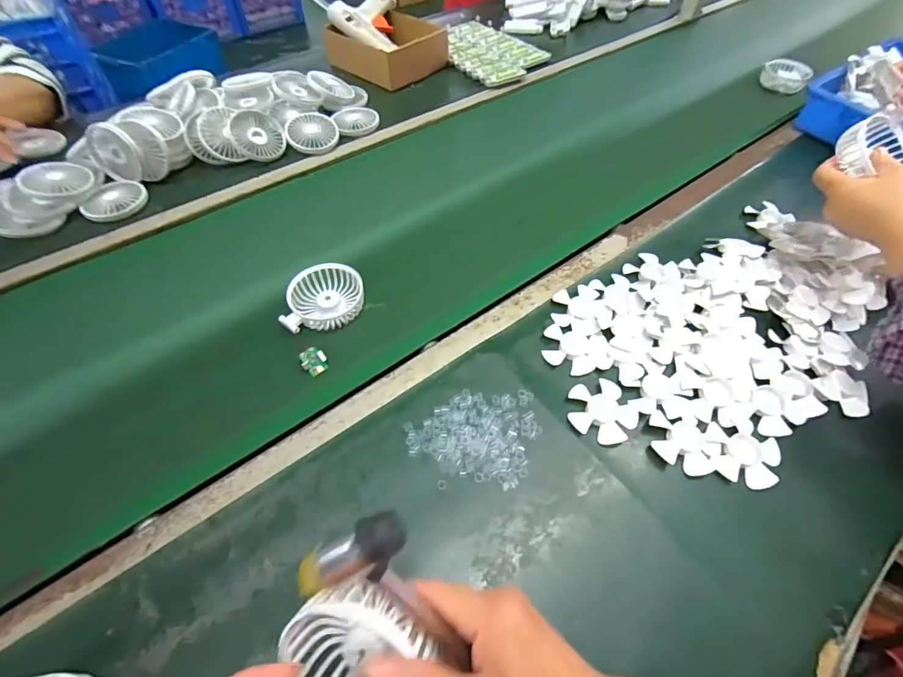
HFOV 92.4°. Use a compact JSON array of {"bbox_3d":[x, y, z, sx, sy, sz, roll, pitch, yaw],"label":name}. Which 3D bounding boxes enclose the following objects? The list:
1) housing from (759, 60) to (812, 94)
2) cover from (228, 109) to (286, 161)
[{"bbox_3d":[0.697,-0.547,0.910,0.090,0.047,0.073,32,61,20],"label":"housing"},{"bbox_3d":[-0.322,-0.342,0.723,0.085,0.014,0.090,13,69,-20],"label":"cover"}]

